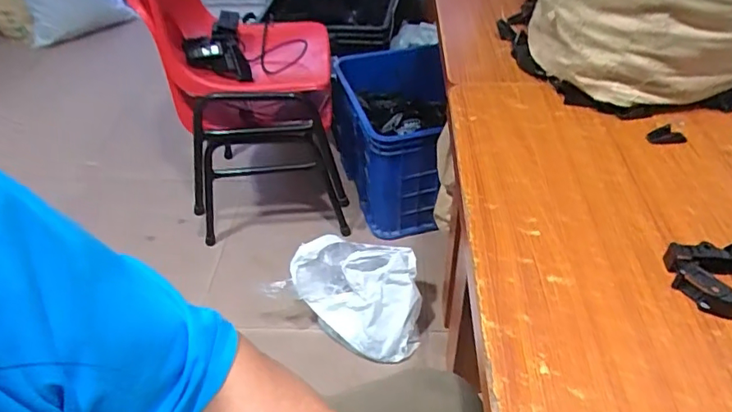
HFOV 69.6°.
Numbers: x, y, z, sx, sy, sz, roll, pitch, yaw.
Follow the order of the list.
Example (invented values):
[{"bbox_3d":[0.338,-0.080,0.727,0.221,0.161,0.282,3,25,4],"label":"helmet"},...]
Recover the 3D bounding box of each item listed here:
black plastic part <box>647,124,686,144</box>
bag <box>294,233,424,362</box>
[{"bbox_3d":[0.344,-0.081,0.602,0.039,0.015,0.014,-4,41,0],"label":"black plastic part"},{"bbox_3d":[-0.024,0.184,1.073,0.262,0.152,0.172,7,43,11],"label":"bag"}]

